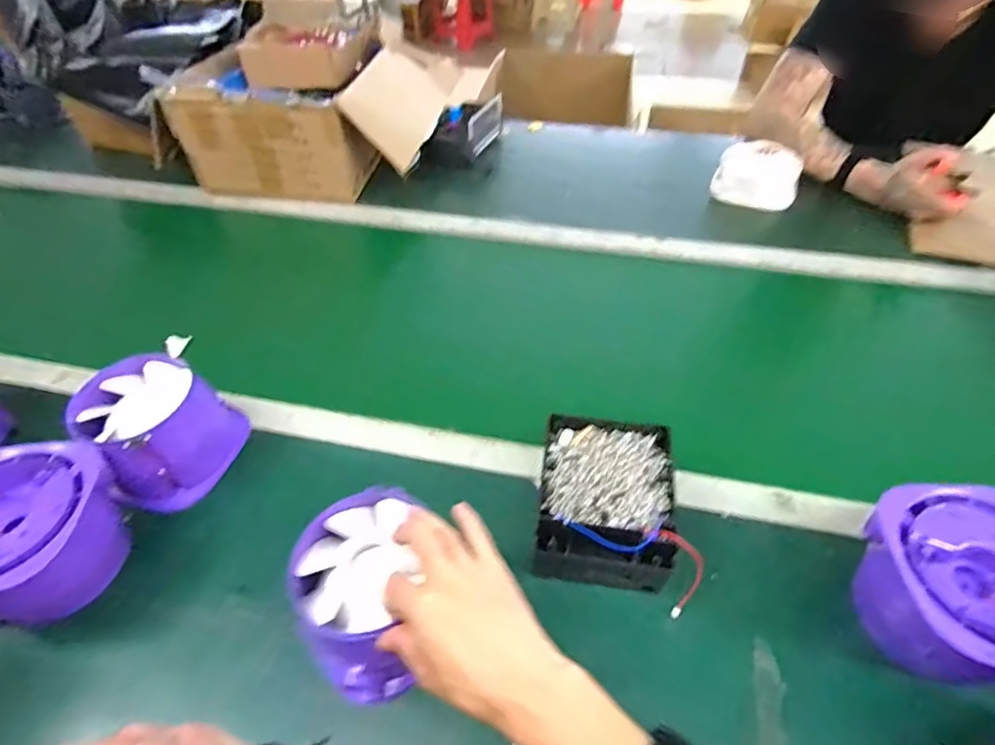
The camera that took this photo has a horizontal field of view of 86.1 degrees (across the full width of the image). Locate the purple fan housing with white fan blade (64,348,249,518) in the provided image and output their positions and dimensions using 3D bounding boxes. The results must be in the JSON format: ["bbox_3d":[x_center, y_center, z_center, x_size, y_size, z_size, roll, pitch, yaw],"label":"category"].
[{"bbox_3d":[-0.354,0.055,0.568,0.120,0.097,0.131,25,52,22],"label":"purple fan housing with white fan blade"}]

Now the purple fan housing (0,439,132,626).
[{"bbox_3d":[-0.407,0.146,0.472,0.135,0.101,0.137,-4,47,-2],"label":"purple fan housing"}]

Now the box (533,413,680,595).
[{"bbox_3d":[0.101,0.121,0.504,0.118,0.069,0.142,5,48,6],"label":"box"}]

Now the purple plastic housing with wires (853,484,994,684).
[{"bbox_3d":[0.362,0.173,0.420,0.157,0.090,0.143,-1,47,1],"label":"purple plastic housing with wires"}]

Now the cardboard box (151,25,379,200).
[{"bbox_3d":[-0.380,-0.461,0.963,0.343,0.187,0.254,7,48,7],"label":"cardboard box"}]

